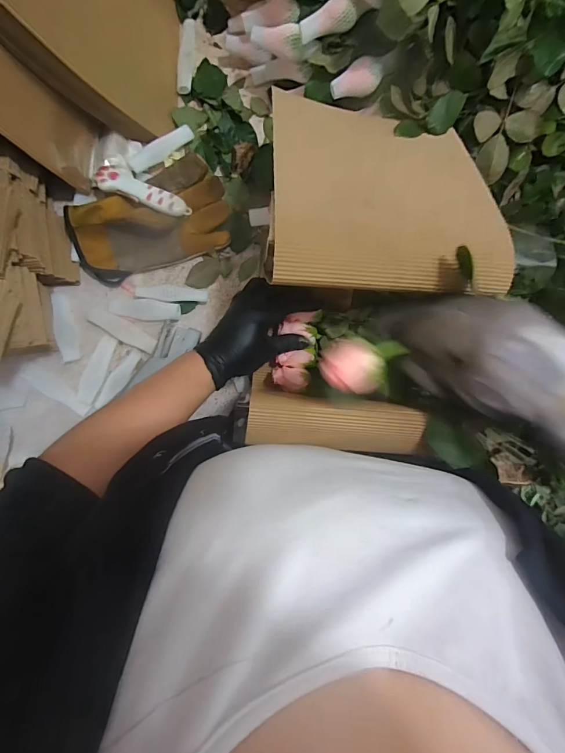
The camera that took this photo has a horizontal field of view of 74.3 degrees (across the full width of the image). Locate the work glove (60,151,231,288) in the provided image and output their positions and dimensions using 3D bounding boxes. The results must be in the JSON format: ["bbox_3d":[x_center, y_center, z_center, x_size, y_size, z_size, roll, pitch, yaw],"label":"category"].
[{"bbox_3d":[-0.166,-0.194,0.469,0.197,0.035,0.107,-20,95,-6],"label":"work glove"}]

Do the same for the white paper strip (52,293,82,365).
[{"bbox_3d":[-0.279,-0.064,0.478,0.024,0.006,0.087,-9,94,-7],"label":"white paper strip"}]

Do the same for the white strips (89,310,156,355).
[{"bbox_3d":[-0.206,-0.059,0.480,0.092,0.007,0.025,28,89,-8],"label":"white strips"}]

